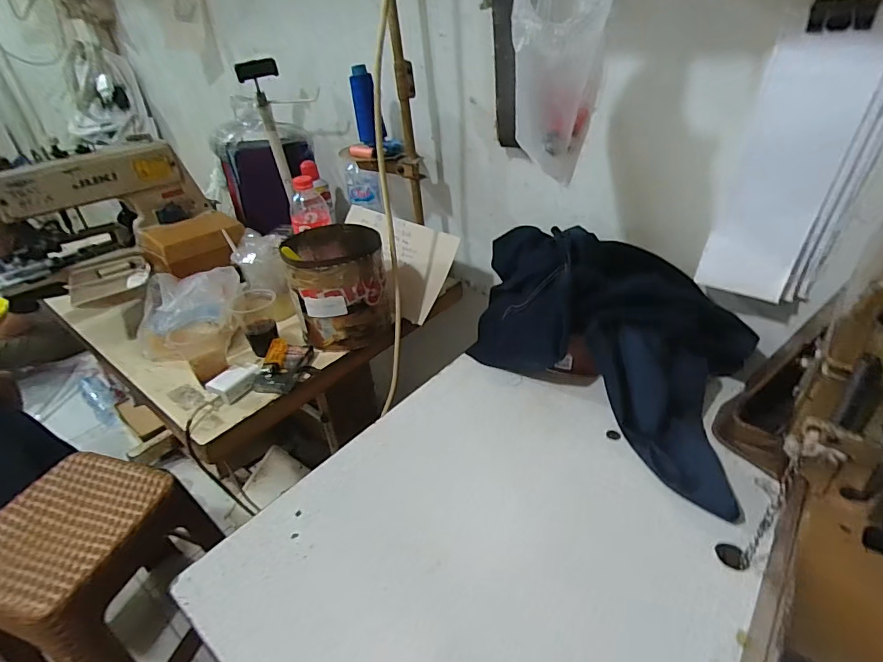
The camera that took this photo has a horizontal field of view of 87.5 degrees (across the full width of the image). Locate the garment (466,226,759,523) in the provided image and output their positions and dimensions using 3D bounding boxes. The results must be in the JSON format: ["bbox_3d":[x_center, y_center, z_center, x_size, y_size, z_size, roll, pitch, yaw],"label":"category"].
[{"bbox_3d":[0.224,-0.014,0.607,0.256,0.151,0.432,-26,40,-29],"label":"garment"}]

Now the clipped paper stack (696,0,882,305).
[{"bbox_3d":[0.384,-0.178,0.494,0.118,0.299,0.033,21,41,32],"label":"clipped paper stack"}]

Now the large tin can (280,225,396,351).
[{"bbox_3d":[-0.166,-0.080,0.758,0.152,0.149,0.167,-11,35,-11],"label":"large tin can"}]

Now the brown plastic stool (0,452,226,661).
[{"bbox_3d":[-0.625,0.533,0.915,0.293,0.437,0.325,7,35,16],"label":"brown plastic stool"}]

